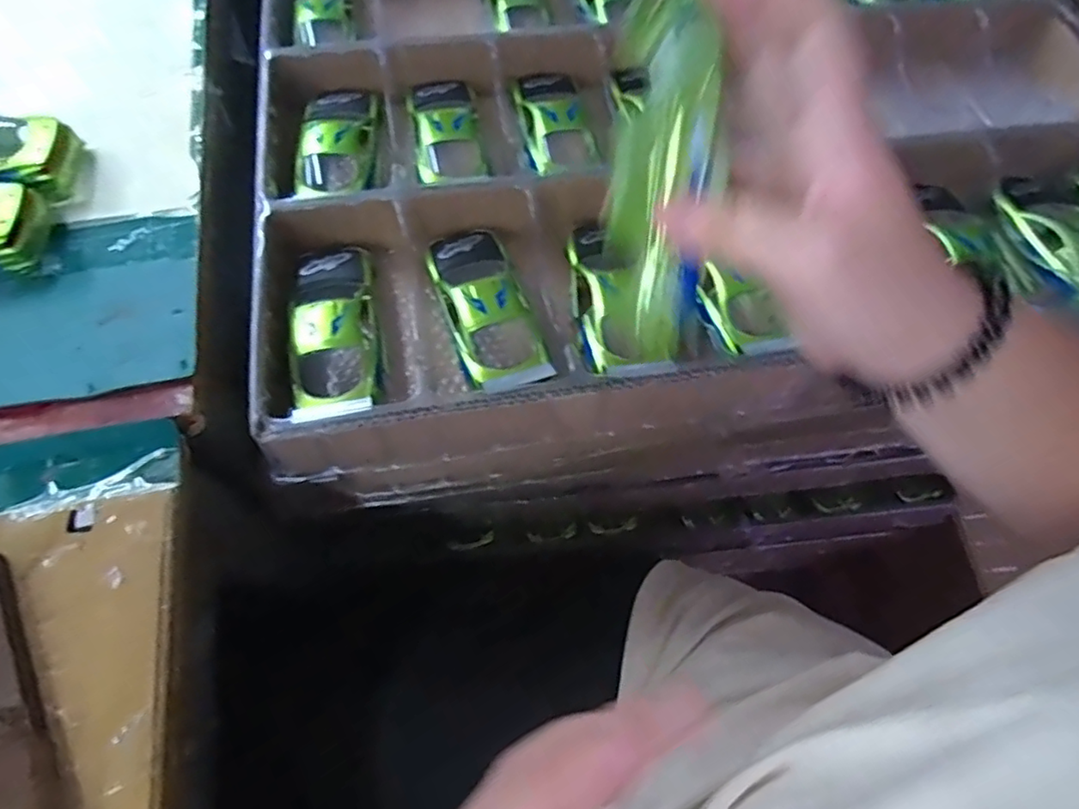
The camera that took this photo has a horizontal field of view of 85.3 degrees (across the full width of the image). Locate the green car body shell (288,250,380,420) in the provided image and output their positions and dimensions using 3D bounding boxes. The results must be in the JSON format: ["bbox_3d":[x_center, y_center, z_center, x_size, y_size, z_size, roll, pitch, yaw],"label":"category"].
[{"bbox_3d":[-0.119,-0.044,0.343,0.050,0.038,0.123,-10,66,-8],"label":"green car body shell"}]

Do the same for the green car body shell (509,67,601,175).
[{"bbox_3d":[0.007,-0.213,0.426,0.047,0.022,0.107,-12,66,-9],"label":"green car body shell"}]

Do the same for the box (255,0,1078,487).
[{"bbox_3d":[0.137,-0.214,0.441,0.649,0.068,0.488,-8,66,-7],"label":"box"}]

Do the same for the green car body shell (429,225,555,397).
[{"bbox_3d":[-0.032,-0.057,0.355,0.052,0.039,0.128,-16,67,-11],"label":"green car body shell"}]

